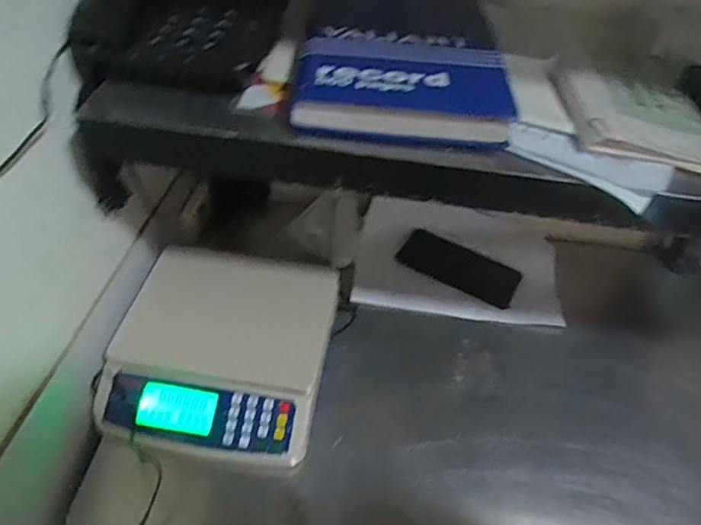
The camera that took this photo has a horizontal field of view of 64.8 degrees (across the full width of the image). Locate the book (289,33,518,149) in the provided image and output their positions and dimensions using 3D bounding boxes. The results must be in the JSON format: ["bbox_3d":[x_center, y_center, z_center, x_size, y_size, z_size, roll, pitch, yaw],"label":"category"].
[{"bbox_3d":[0.047,-0.154,0.464,0.176,0.033,0.141,6,43,0],"label":"book"}]

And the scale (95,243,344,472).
[{"bbox_3d":[-0.142,0.093,0.614,0.225,0.058,0.246,10,45,2],"label":"scale"}]

